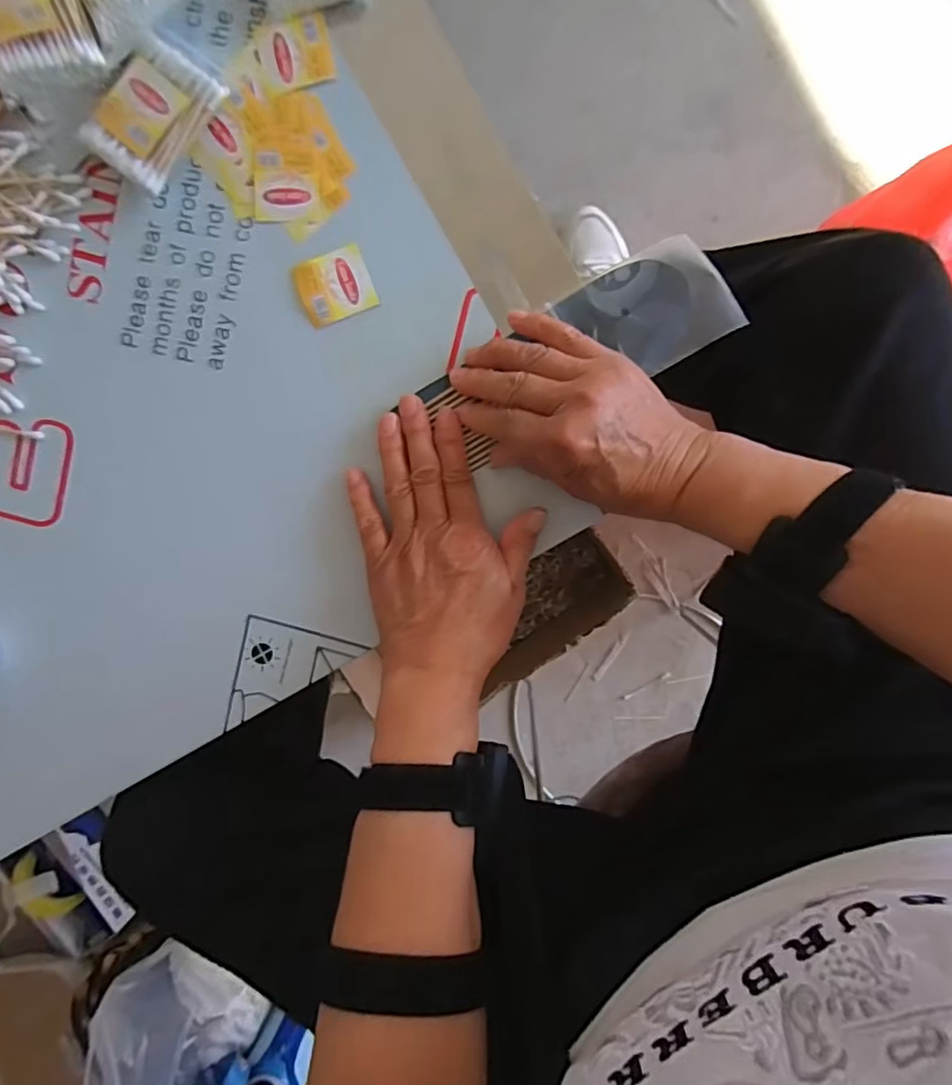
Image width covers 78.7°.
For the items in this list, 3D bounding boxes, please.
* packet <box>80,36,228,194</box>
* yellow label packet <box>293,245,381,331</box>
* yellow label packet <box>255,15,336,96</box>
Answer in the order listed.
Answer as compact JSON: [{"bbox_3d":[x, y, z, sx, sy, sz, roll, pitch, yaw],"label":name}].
[{"bbox_3d":[-0.188,-0.252,0.342,0.049,0.022,0.076,40,96,0],"label":"packet"},{"bbox_3d":[-0.086,-0.156,0.352,0.044,0.004,0.039,-20,93,6],"label":"yellow label packet"},{"bbox_3d":[-0.108,-0.291,0.344,0.043,0.004,0.036,-13,94,5],"label":"yellow label packet"}]

